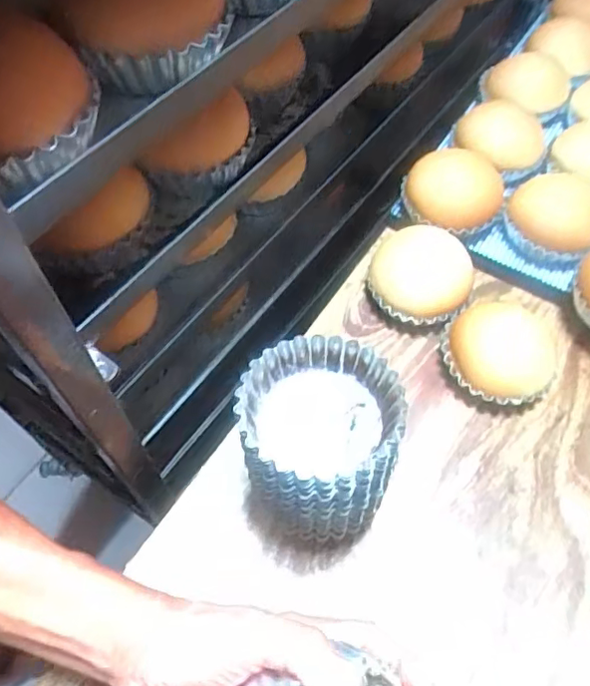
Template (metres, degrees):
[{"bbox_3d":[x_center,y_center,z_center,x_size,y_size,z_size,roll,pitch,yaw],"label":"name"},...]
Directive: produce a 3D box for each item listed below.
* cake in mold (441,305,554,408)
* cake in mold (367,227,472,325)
[{"bbox_3d":[0.181,0.013,0.503,0.087,0.048,0.094,1,58,-1],"label":"cake in mold"},{"bbox_3d":[0.118,-0.060,0.536,0.096,0.065,0.081,26,61,13],"label":"cake in mold"}]

